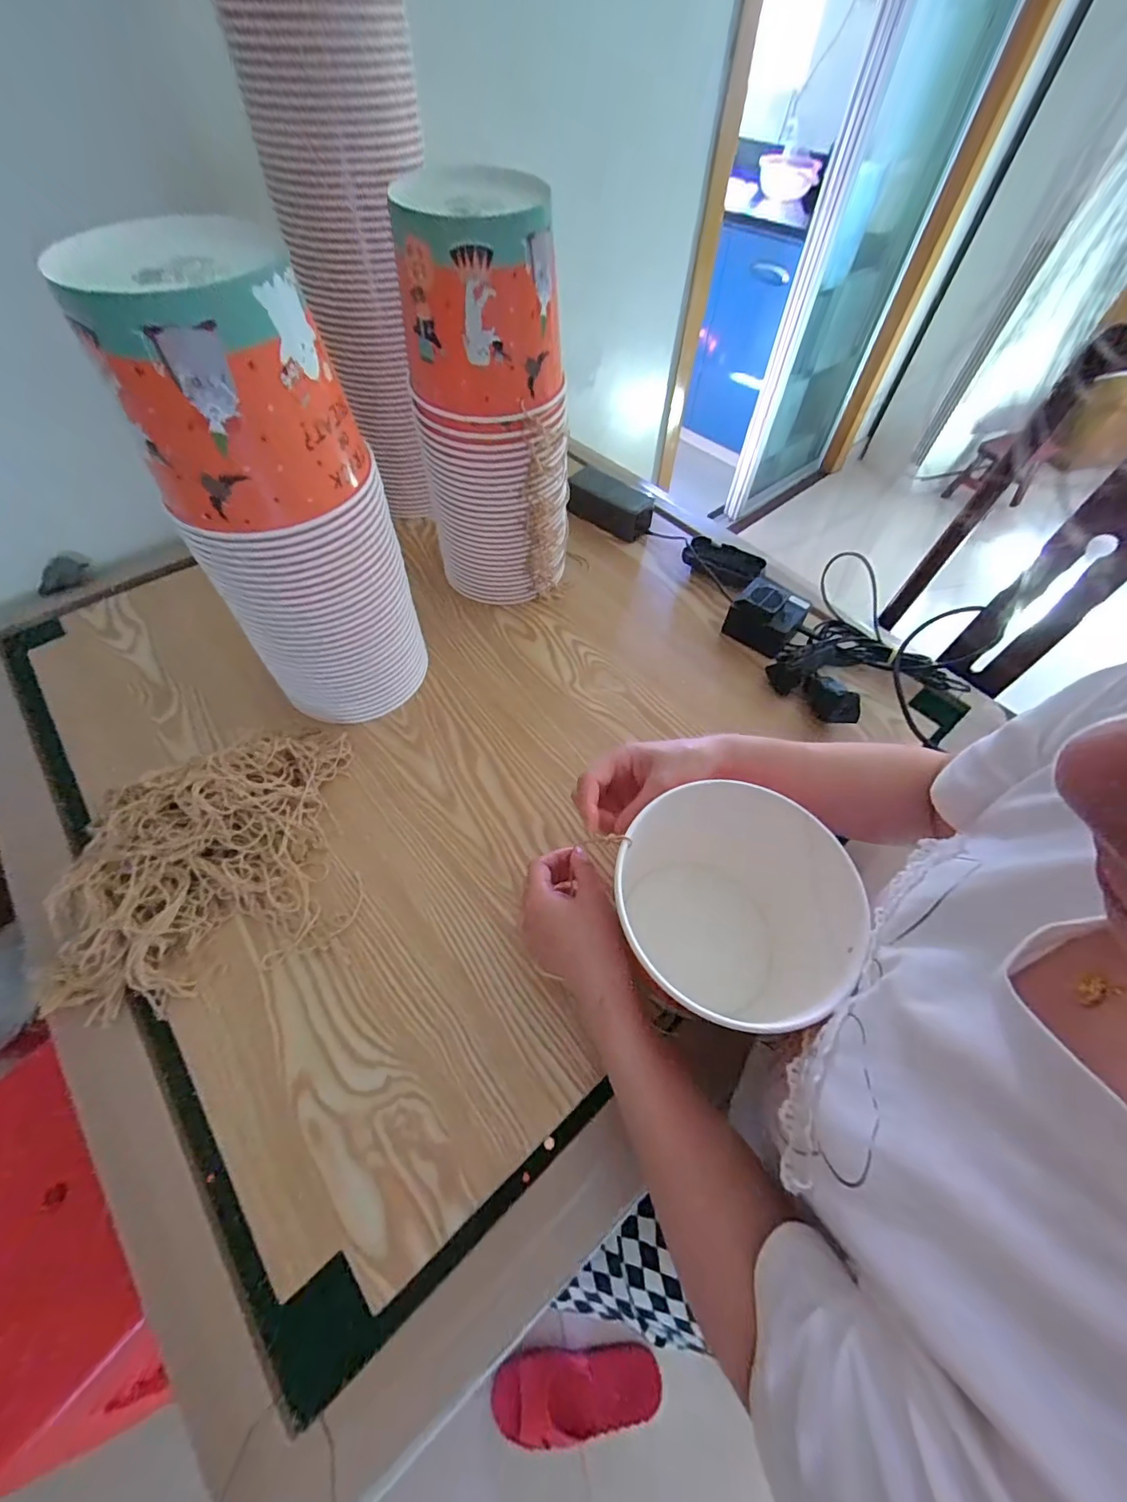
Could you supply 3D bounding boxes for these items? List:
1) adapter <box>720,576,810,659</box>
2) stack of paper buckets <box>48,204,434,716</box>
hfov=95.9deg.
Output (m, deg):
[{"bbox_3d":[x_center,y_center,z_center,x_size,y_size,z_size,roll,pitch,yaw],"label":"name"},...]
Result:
[{"bbox_3d":[0.254,-0.166,0.632,0.078,0.058,0.073,37,64,20],"label":"adapter"},{"bbox_3d":[-0.227,-0.187,0.447,0.150,0.362,0.130,-23,60,-16],"label":"stack of paper buckets"}]

